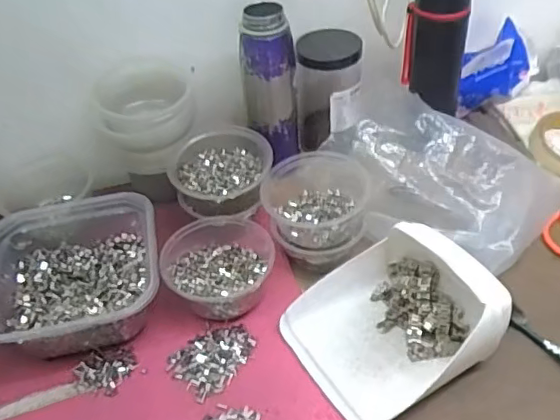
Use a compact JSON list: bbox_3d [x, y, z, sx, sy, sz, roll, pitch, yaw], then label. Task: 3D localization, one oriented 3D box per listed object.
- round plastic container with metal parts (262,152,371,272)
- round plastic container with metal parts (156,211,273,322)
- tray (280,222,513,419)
[{"bbox_3d":[0.040,-0.005,0.641,0.113,0.068,0.121,-3,44,3],"label":"round plastic container with metal parts"},{"bbox_3d":[-0.062,0.058,0.606,0.112,0.048,0.120,-3,44,3],"label":"round plastic container with metal parts"},{"bbox_3d":[0.103,0.094,0.534,0.175,0.077,0.162,-25,47,-19],"label":"tray"}]

